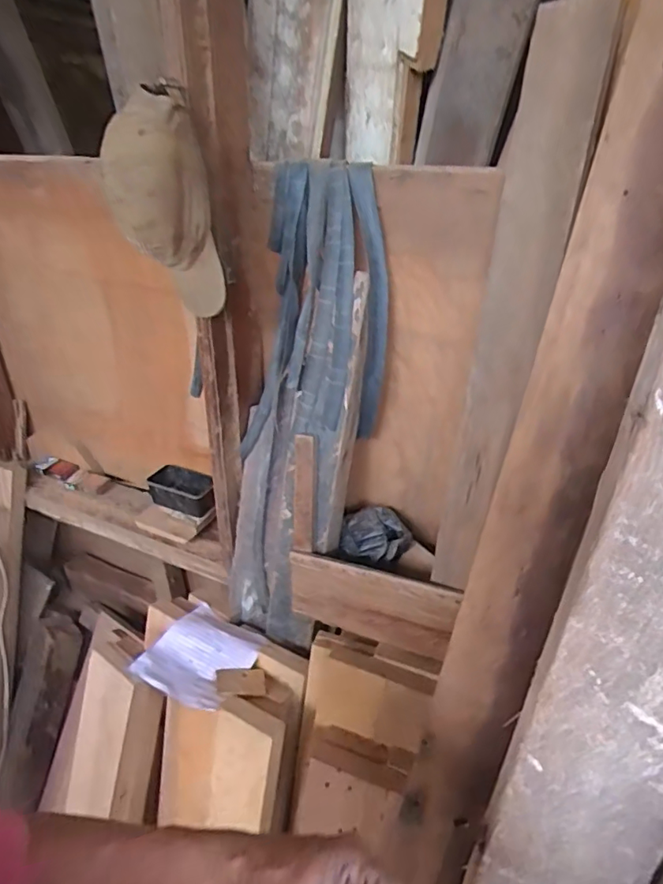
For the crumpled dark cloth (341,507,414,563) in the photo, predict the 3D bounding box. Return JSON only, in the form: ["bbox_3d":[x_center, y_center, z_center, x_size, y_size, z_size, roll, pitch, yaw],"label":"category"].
[{"bbox_3d":[0.074,0.159,0.895,0.111,0.064,0.092,-4,30,-9],"label":"crumpled dark cloth"}]

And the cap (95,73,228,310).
[{"bbox_3d":[-0.206,-0.279,0.645,0.132,0.249,0.118,-6,31,-13],"label":"cap"}]

